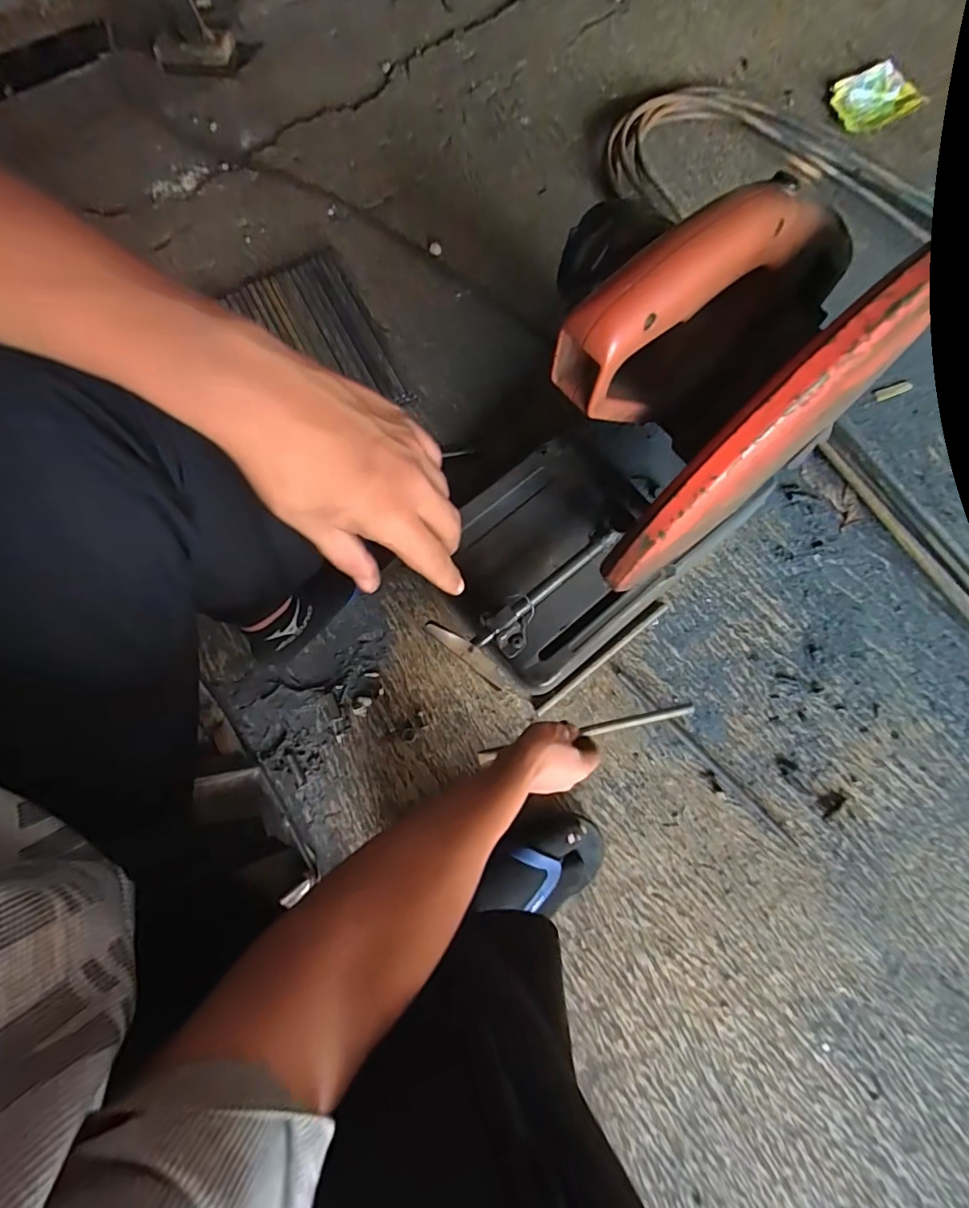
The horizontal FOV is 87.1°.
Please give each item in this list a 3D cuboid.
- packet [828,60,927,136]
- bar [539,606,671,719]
[{"bbox_3d":[0.712,-0.920,0.927,0.177,0.018,0.114,-26,74,-5],"label":"packet"},{"bbox_3d":[0.161,0.073,0.692,0.231,0.018,0.011,-38,79,-7],"label":"bar"}]

